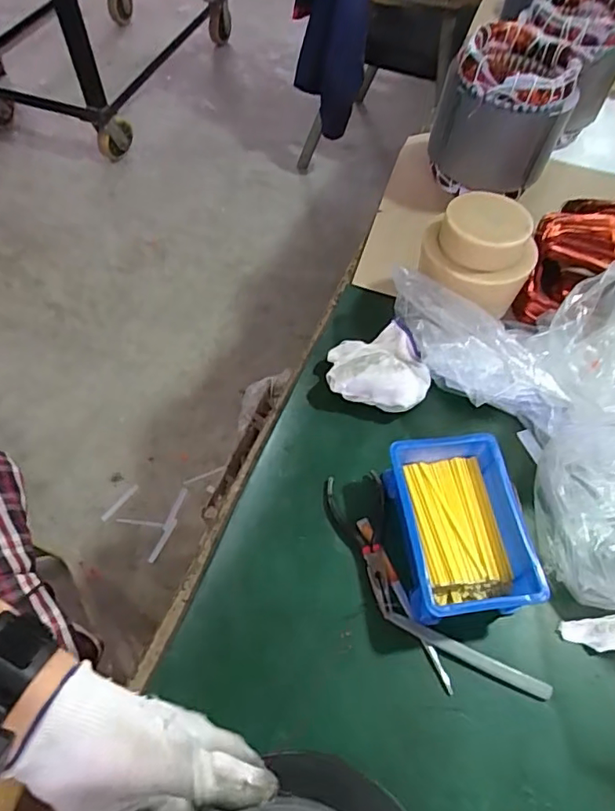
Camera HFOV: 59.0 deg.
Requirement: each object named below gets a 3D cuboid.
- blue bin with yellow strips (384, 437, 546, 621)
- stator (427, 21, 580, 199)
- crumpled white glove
[{"bbox_3d":[0.128,0.102,0.461,0.105,0.051,0.148,-4,57,-4],"label":"blue bin with yellow strips"},{"bbox_3d":[0.249,-0.377,0.702,0.152,0.147,0.139,9,57,4],"label":"stator"},{"bbox_3d":[0.072,-0.041,0.556,0.100,0.047,0.090,6,57,2],"label":"crumpled white glove"}]

